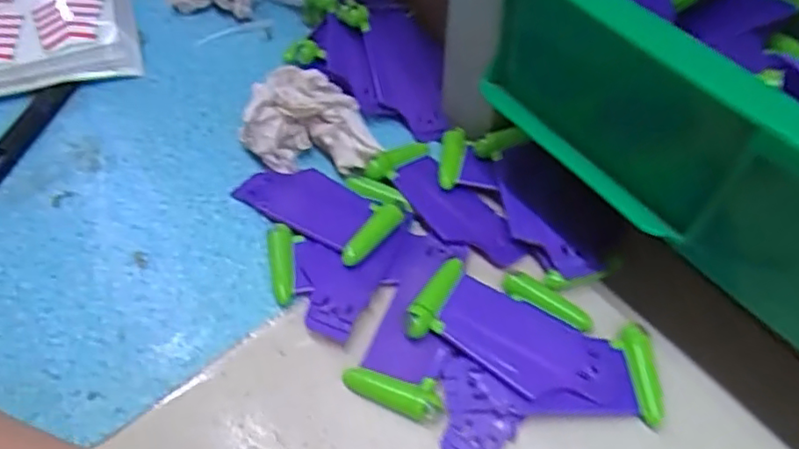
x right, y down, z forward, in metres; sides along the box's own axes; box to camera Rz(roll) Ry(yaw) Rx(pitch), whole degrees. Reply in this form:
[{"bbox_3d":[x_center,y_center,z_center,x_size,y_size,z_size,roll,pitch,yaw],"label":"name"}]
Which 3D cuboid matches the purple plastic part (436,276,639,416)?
[{"bbox_3d":[0.060,0.054,0.277,0.085,0.010,0.039,27,57,19],"label":"purple plastic part"}]

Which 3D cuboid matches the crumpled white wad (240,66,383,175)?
[{"bbox_3d":[-0.051,-0.056,0.342,0.064,0.031,0.057,-16,54,-12],"label":"crumpled white wad"}]

